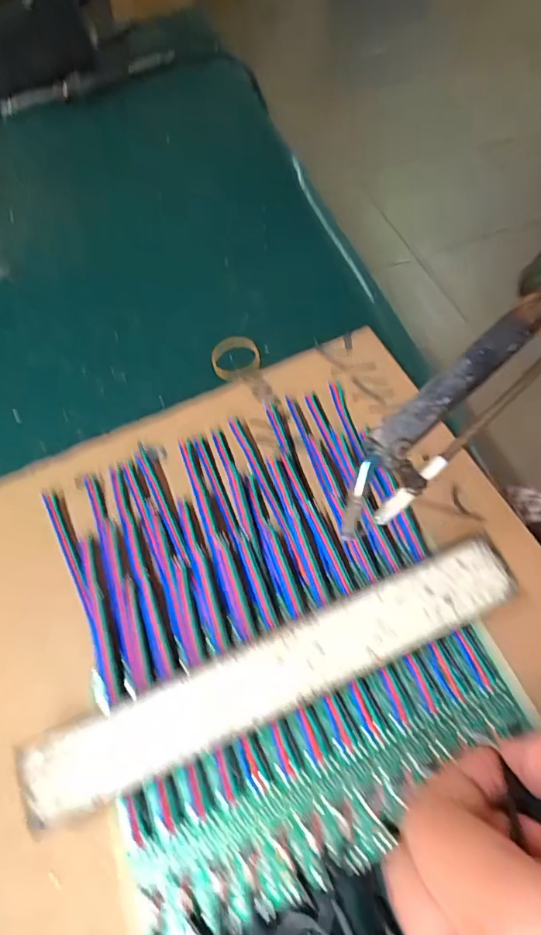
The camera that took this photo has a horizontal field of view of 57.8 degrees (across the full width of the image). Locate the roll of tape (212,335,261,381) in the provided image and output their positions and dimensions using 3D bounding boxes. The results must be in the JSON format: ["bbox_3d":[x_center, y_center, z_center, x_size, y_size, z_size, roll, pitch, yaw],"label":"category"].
[{"bbox_3d":[-0.023,-0.074,0.333,0.033,0.007,0.035,-2,60,4],"label":"roll of tape"}]

